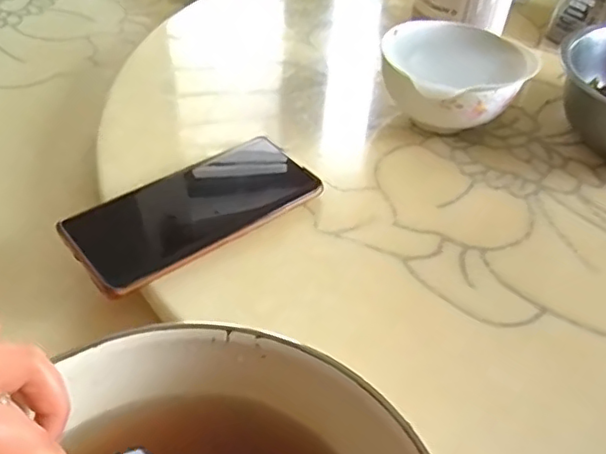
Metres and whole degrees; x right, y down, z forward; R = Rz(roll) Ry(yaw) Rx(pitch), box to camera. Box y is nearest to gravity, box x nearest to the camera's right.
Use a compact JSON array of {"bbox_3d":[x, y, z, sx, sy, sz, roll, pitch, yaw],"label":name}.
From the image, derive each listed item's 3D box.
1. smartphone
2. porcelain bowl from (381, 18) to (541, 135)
[{"bbox_3d":[-0.069,-0.013,0.393,0.160,0.006,0.073,-27,53,-29],"label":"smartphone"},{"bbox_3d":[0.114,-0.108,0.465,0.108,0.064,0.118,10,44,5],"label":"porcelain bowl"}]

